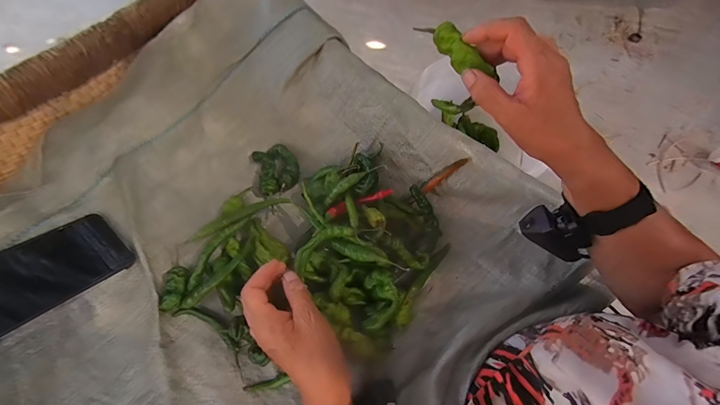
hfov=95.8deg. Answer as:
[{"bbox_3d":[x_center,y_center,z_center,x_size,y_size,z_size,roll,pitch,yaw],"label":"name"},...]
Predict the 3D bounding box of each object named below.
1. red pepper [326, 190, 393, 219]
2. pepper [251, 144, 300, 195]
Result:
[{"bbox_3d":[0.001,-0.001,0.401,0.082,0.009,0.019,-19,63,10],"label":"red pepper"},{"bbox_3d":[-0.114,-0.049,0.452,0.055,0.019,0.069,-18,65,-11],"label":"pepper"}]

